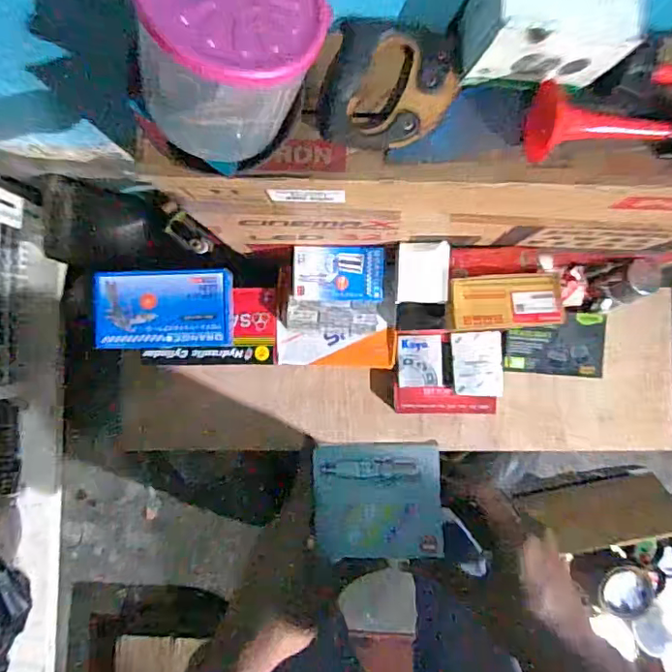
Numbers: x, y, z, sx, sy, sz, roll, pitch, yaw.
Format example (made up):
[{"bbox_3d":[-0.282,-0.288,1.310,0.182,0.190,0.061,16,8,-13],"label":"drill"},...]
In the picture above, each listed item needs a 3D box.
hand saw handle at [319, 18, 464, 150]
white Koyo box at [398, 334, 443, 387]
[{"bbox_3d":[0.048,-0.231,0.497,0.120,0.031,0.109,13,91,2],"label":"hand saw handle"},{"bbox_3d":[0.159,0.047,1.011,0.081,0.017,0.099,-1,91,2],"label":"white Koyo box"}]

